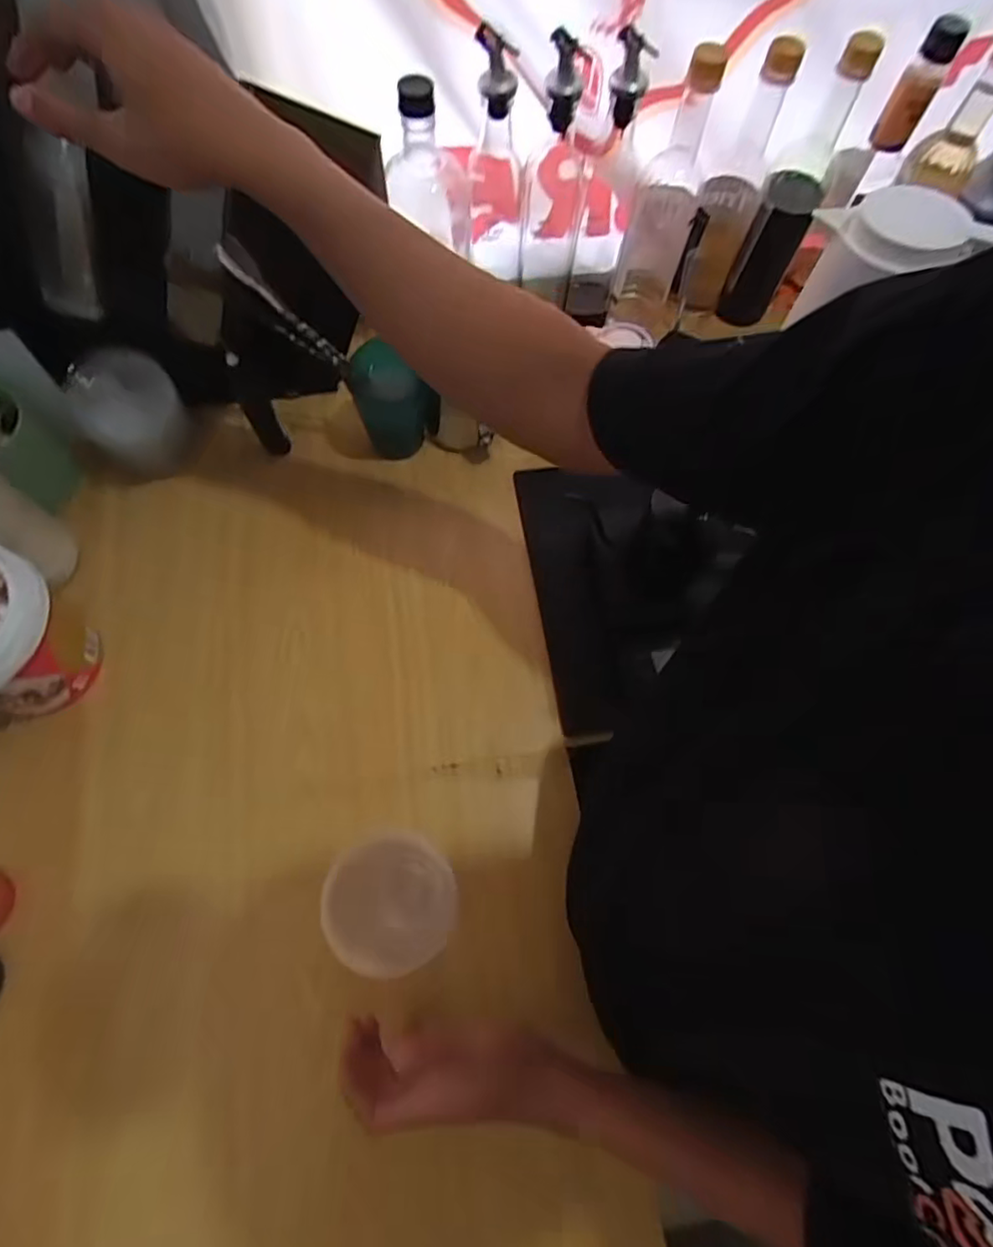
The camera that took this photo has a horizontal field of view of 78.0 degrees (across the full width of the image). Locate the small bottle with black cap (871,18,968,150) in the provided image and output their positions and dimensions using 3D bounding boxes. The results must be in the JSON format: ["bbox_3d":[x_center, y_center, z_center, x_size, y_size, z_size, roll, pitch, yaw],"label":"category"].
[{"bbox_3d":[0.393,-0.503,0.572,0.034,0.096,0.027,32,71,11],"label":"small bottle with black cap"}]

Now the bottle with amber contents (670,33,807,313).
[{"bbox_3d":[0.243,-0.443,0.635,0.058,0.246,0.064,23,70,7],"label":"bottle with amber contents"}]

